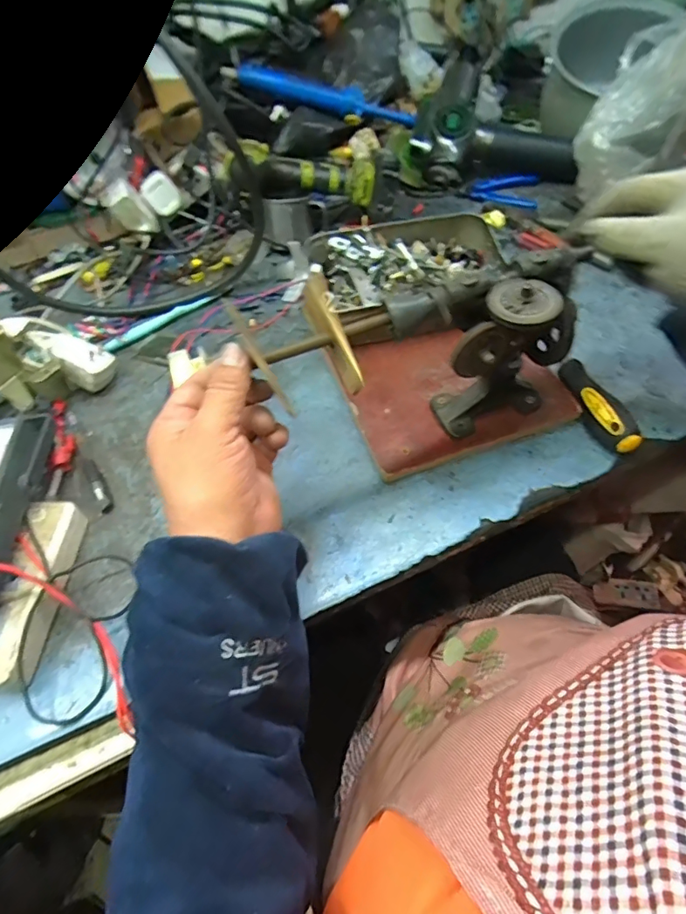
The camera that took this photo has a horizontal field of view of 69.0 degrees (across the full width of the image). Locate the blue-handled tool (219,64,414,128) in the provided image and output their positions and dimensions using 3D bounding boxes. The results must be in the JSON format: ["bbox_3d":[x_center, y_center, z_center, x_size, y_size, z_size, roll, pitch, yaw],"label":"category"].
[{"bbox_3d":[-0.030,-0.510,0.705,0.262,0.032,0.036,7,55,-13],"label":"blue-handled tool"}]

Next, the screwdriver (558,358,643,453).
[{"bbox_3d":[0.236,-0.049,0.465,0.022,0.032,0.110,-13,56,-4],"label":"screwdriver"}]

